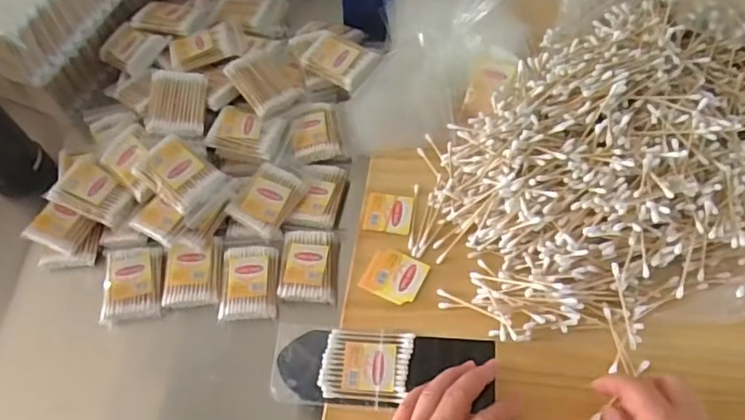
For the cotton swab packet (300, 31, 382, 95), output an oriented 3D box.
[{"bbox_3d":[-0.037,-0.173,0.658,0.078,0.019,0.054,29,65,19],"label":"cotton swab packet"}]

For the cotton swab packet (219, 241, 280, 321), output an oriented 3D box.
[{"bbox_3d":[-0.123,0.068,0.573,0.058,0.013,0.084,-4,59,1],"label":"cotton swab packet"}]

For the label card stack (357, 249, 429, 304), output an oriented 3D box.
[{"bbox_3d":[0.020,0.060,0.517,0.051,0.004,0.045,24,63,17],"label":"label card stack"}]

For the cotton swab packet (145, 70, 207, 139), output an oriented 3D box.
[{"bbox_3d":[-0.212,-0.116,0.617,0.059,0.009,0.076,6,72,-13],"label":"cotton swab packet"}]

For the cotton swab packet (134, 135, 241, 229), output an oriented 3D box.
[{"bbox_3d":[-0.191,-0.032,0.576,0.088,0.022,0.058,41,67,-3],"label":"cotton swab packet"}]

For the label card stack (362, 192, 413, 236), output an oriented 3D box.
[{"bbox_3d":[0.016,0.001,0.551,0.045,0.004,0.043,7,60,8],"label":"label card stack"}]

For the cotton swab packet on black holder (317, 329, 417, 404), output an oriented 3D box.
[{"bbox_3d":[-0.006,0.129,0.478,0.073,0.006,0.057,3,59,5],"label":"cotton swab packet on black holder"}]

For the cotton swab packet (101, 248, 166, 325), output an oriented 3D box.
[{"bbox_3d":[-0.242,0.074,0.575,0.060,0.017,0.074,-6,59,1],"label":"cotton swab packet"}]

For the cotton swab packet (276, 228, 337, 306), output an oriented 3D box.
[{"bbox_3d":[-0.064,0.056,0.578,0.056,0.016,0.079,1,59,4],"label":"cotton swab packet"}]

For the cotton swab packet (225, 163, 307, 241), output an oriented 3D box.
[{"bbox_3d":[-0.112,-0.012,0.596,0.059,0.021,0.071,19,62,15],"label":"cotton swab packet"}]

